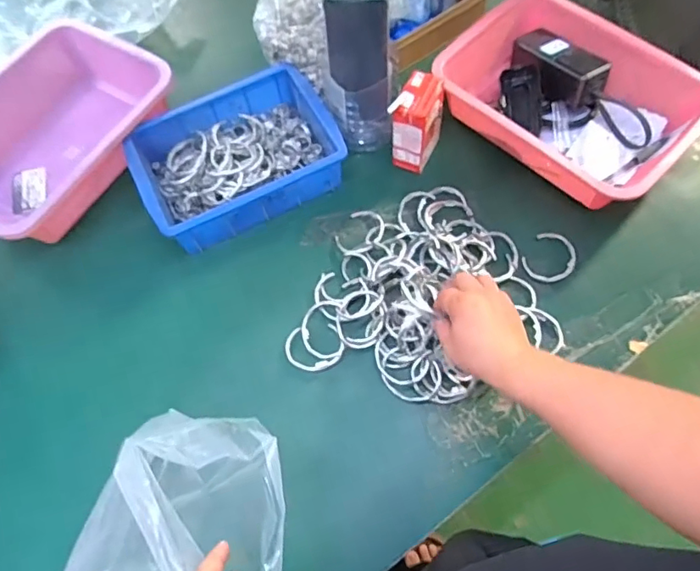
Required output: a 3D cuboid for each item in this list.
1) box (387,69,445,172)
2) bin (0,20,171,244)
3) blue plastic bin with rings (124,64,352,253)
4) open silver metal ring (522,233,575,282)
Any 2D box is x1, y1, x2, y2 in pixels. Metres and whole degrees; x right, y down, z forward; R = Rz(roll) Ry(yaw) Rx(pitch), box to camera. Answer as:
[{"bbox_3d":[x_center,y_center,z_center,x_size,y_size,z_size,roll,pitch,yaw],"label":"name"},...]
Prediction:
[{"bbox_3d":[0.085,-0.205,0.642,0.046,0.102,0.073,23,71,13],"label":"box"},{"bbox_3d":[-0.395,-0.203,0.681,0.238,0.076,0.299,26,69,13],"label":"bin"},{"bbox_3d":[-0.147,-0.166,0.664,0.250,0.068,0.183,-25,67,-8],"label":"blue plastic bin with rings"},{"bbox_3d":[0.241,-0.034,0.612,0.054,0.006,0.069,35,71,16],"label":"open silver metal ring"}]

